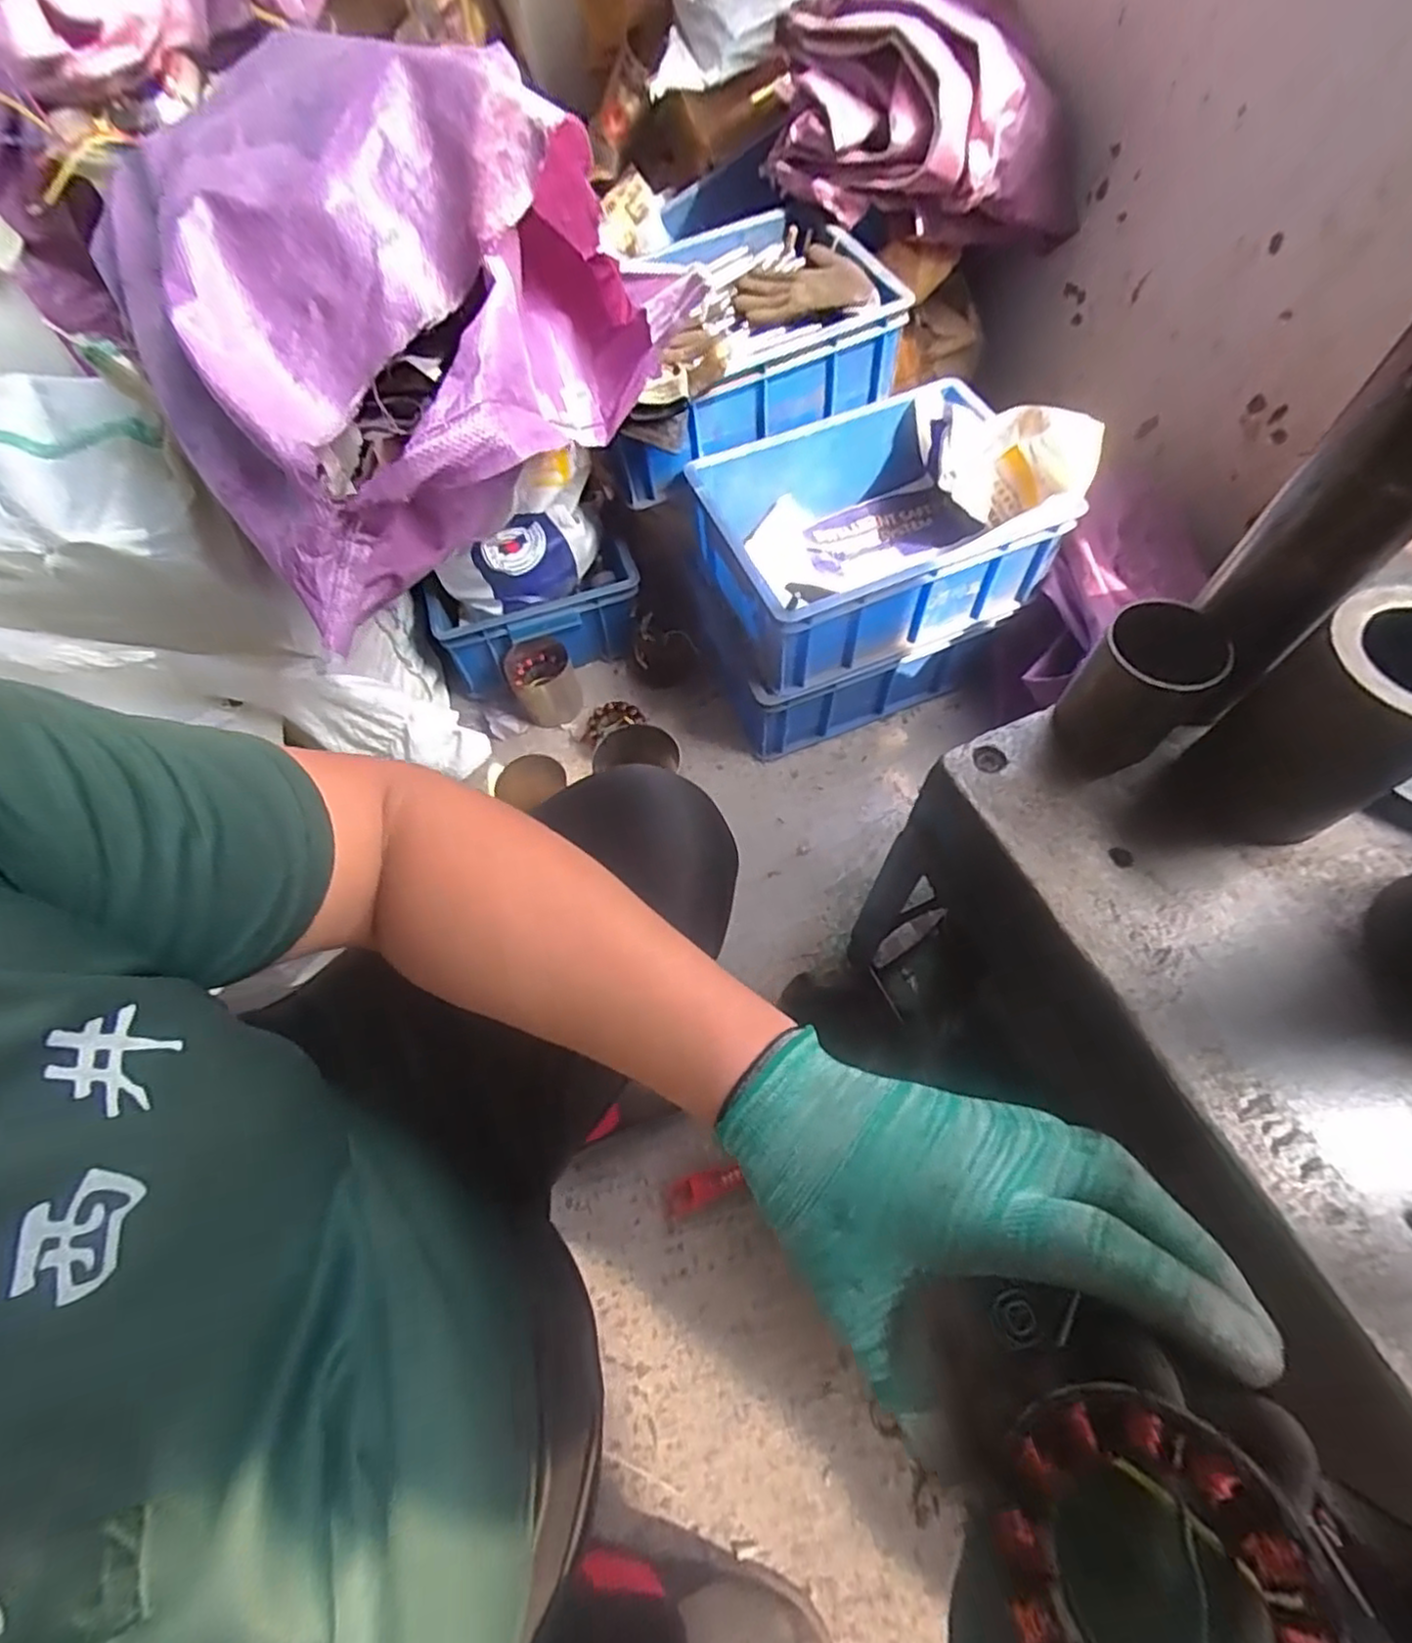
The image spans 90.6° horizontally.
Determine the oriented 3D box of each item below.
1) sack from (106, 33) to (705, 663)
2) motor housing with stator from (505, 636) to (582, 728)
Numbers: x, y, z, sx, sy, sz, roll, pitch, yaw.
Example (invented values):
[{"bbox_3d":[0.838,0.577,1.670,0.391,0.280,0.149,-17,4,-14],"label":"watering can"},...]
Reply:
[{"bbox_3d":[-0.254,-0.396,0.586,0.341,0.237,0.468,19,66,12],"label":"sack"},{"bbox_3d":[-0.241,-0.203,1.043,0.093,0.095,0.093,-1,63,2],"label":"motor housing with stator"}]

